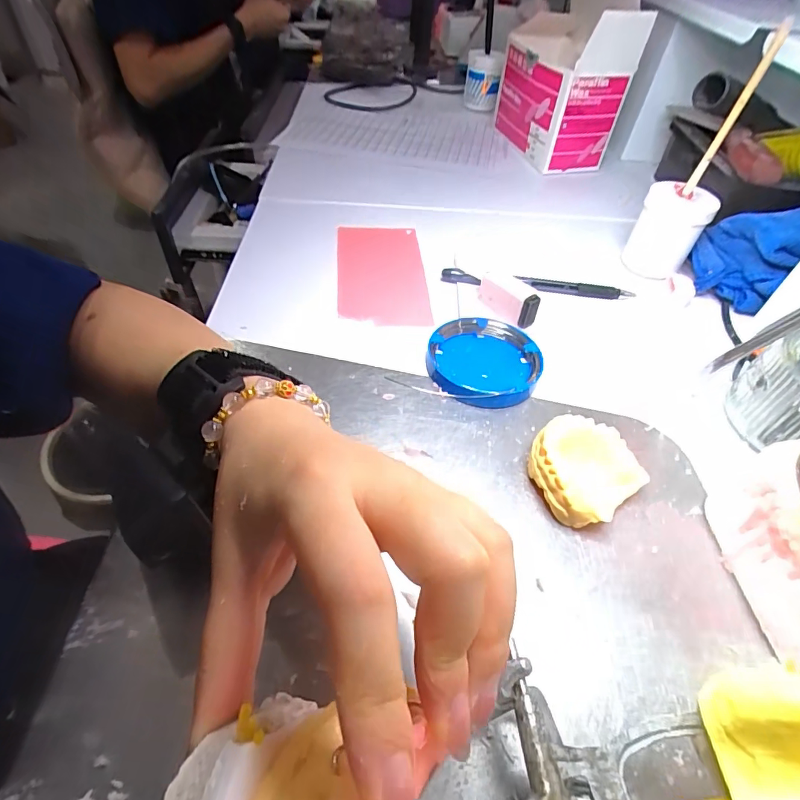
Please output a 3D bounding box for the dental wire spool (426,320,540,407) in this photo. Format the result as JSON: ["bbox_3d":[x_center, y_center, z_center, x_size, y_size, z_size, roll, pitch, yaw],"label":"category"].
[{"bbox_3d":[0.059,-0.028,0.320,0.075,0.014,0.075,2,49,-2],"label":"dental wire spool"}]

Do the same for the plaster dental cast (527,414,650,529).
[{"bbox_3d":[0.102,0.038,0.256,0.060,0.028,0.054,-33,59,-28],"label":"plaster dental cast"}]

